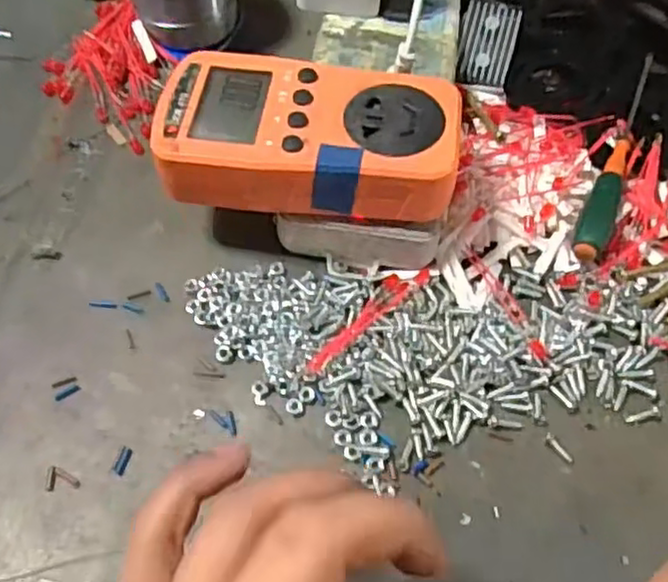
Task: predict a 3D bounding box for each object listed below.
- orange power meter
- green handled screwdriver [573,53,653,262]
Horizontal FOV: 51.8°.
[{"bbox_3d":[-0.010,-0.068,0.300,0.124,0.032,0.064,6,59,1],"label":"orange power meter"},{"bbox_3d":[0.147,-0.069,0.352,0.016,0.015,0.145,25,62,12],"label":"green handled screwdriver"}]

